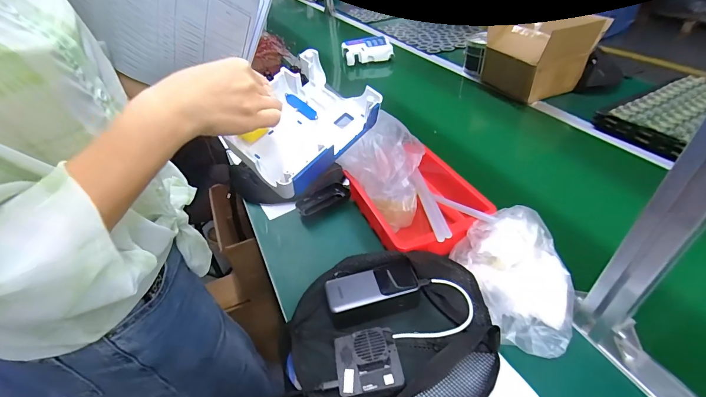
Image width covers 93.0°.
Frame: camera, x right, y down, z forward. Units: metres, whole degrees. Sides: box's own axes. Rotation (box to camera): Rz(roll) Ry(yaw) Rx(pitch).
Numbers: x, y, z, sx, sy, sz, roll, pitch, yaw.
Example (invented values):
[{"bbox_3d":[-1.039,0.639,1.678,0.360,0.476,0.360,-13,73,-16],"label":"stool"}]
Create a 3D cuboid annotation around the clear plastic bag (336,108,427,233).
[{"bbox_3d":[0.047,-0.043,0.568,0.146,0.194,0.090,-3,41,5],"label":"clear plastic bag"}]

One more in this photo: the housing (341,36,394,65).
[{"bbox_3d":[0.055,-0.565,1.275,0.188,0.061,0.108,-5,41,1],"label":"housing"}]

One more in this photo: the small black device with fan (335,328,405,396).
[{"bbox_3d":[0.019,0.203,0.414,0.076,0.041,0.069,-9,41,-3],"label":"small black device with fan"}]

